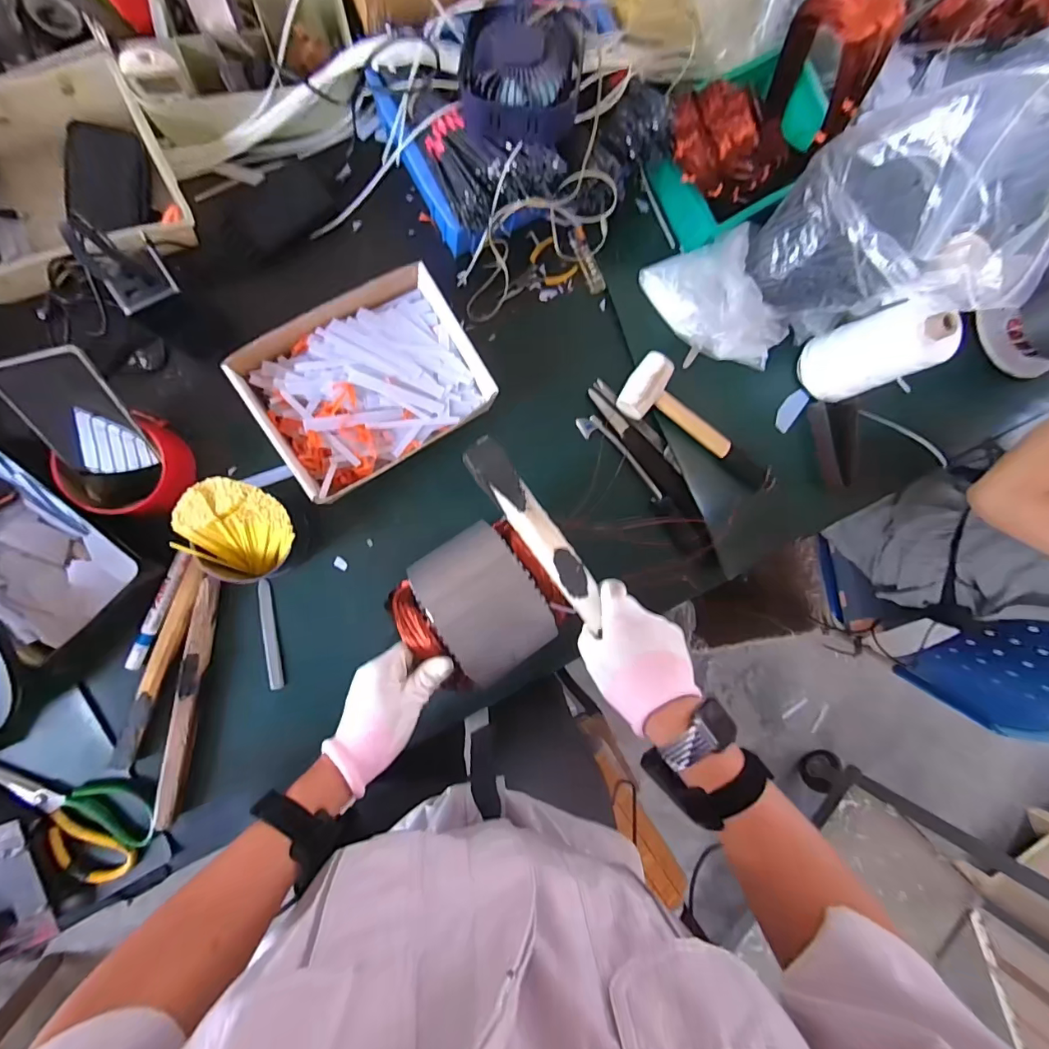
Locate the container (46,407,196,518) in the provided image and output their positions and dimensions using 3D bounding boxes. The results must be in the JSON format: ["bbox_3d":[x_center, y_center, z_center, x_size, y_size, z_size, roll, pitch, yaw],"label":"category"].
[{"bbox_3d":[-0.416,-0.055,0.511,0.105,0.068,0.100,-1,92,-12],"label":"container"}]

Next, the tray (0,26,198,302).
[{"bbox_3d":[-0.497,-0.349,0.495,0.249,0.057,0.181,-27,97,-10],"label":"tray"}]

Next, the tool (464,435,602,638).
[{"bbox_3d":[0.013,0.005,0.467,0.036,0.013,0.206,-35,87,-8],"label":"tool"}]

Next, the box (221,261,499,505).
[{"bbox_3d":[-0.173,-0.163,0.552,0.246,0.070,0.179,-34,96,-8],"label":"box"}]

